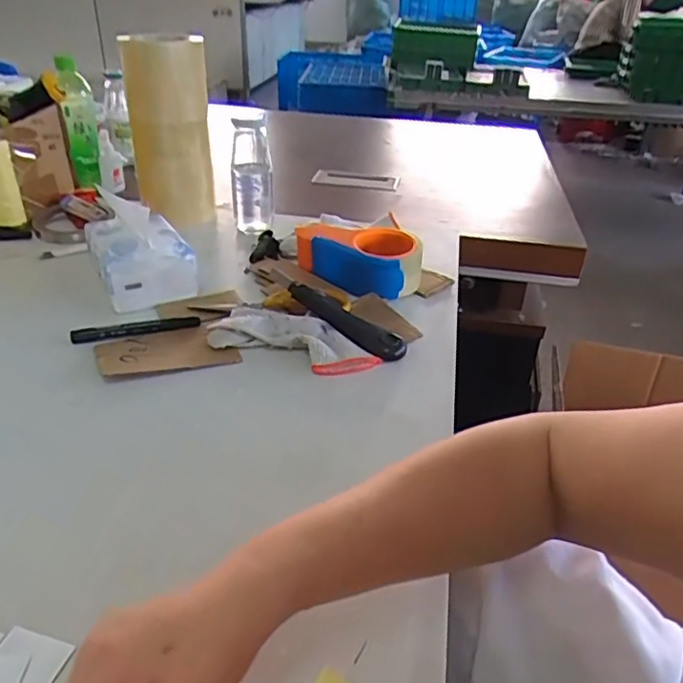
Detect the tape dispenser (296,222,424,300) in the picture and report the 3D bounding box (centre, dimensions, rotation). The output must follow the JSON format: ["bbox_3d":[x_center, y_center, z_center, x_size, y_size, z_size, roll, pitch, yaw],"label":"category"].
[{"bbox_3d":[0.018,-0.104,0.760,0.162,0.070,0.079,10,33,13],"label":"tape dispenser"}]

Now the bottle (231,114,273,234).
[{"bbox_3d":[-0.130,-0.239,0.882,0.056,0.159,0.058,-4,32,-12],"label":"bottle"}]

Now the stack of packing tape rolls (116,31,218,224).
[{"bbox_3d":[-0.253,-0.307,0.901,0.086,0.248,0.090,26,38,32],"label":"stack of packing tape rolls"}]

